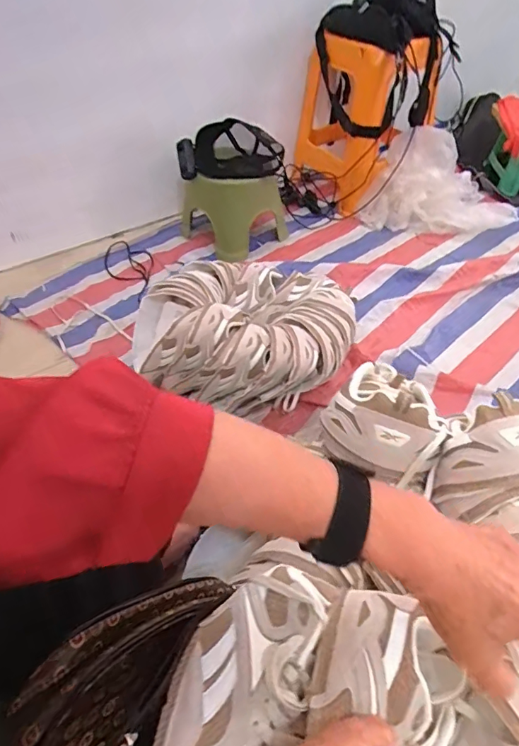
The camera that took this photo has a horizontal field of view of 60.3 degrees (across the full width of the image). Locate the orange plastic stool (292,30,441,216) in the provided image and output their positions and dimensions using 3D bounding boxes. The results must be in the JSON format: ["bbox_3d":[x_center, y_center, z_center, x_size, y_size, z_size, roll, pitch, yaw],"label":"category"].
[{"bbox_3d":[0.326,-0.869,1.517,0.459,0.550,0.334,21,52,19],"label":"orange plastic stool"}]

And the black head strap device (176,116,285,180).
[{"bbox_3d":[-0.092,-0.674,1.366,0.314,0.171,0.139,-8,49,-6],"label":"black head strap device"}]

